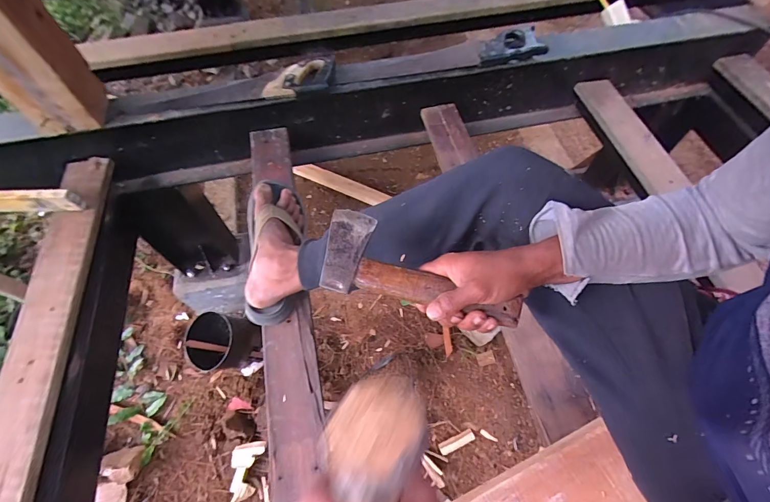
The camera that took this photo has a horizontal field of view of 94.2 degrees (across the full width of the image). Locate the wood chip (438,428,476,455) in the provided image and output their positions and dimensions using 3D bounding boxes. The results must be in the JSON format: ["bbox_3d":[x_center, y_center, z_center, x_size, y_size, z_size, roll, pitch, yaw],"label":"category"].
[{"bbox_3d":[0.244,0.647,1.216,0.127,0.005,0.038,-20,62,-10],"label":"wood chip"}]

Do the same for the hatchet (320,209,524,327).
[{"bbox_3d":[0.038,0.031,0.410,0.233,0.028,0.088,20,63,5],"label":"hatchet"}]

